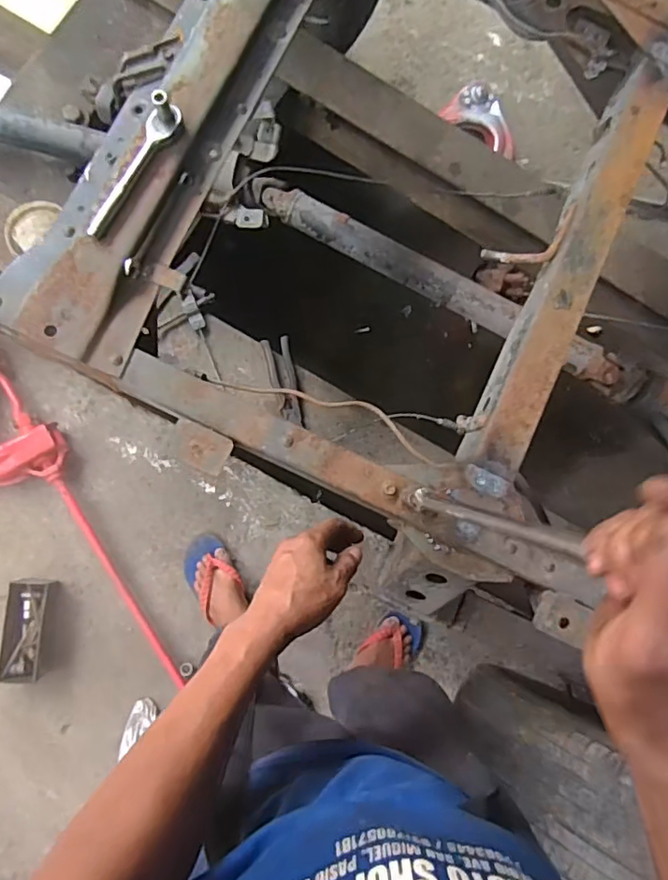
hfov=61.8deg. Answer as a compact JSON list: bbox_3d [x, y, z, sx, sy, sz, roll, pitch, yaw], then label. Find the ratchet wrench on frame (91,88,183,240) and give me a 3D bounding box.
[{"bbox_3d":[-0.242,-0.328,0.667,0.027,0.044,0.184,29,80,-4],"label":"ratchet wrench on frame"}]

